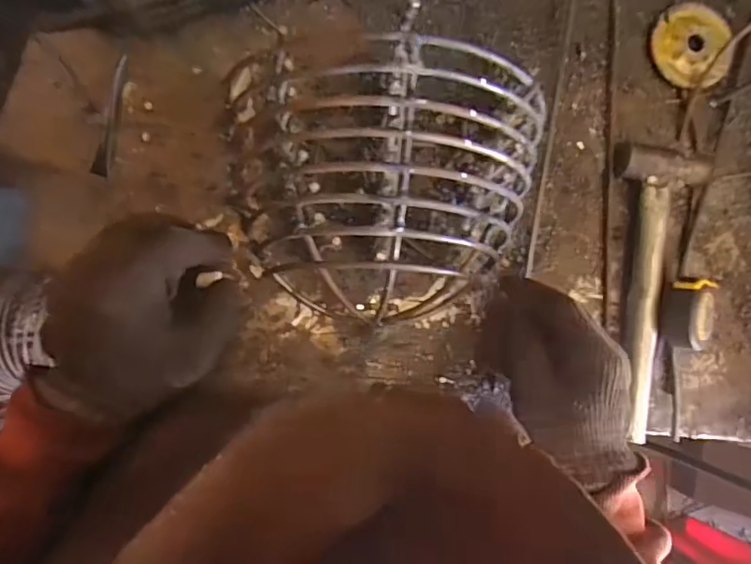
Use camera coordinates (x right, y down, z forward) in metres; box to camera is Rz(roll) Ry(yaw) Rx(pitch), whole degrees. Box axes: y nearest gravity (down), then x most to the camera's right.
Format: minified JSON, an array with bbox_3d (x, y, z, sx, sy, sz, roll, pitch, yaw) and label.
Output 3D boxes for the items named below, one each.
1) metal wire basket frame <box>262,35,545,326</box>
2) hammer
[{"bbox_3d":[0.016,-0.074,0.373,0.221,0.116,0.219,10,89,-7],"label":"metal wire basket frame"},{"bbox_3d":[0.248,0.003,0.448,0.068,0.028,0.240,-2,91,-7],"label":"hammer"}]

